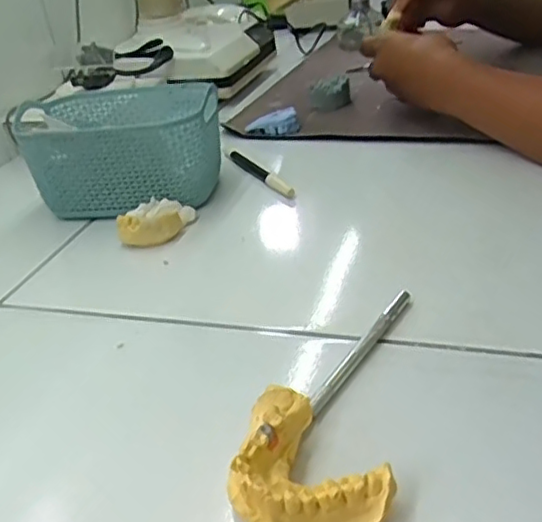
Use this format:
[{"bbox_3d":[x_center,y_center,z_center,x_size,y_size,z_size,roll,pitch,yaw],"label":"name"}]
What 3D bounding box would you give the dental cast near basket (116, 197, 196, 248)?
[{"bbox_3d":[-0.092,-0.033,0.505,0.048,0.021,0.049,0,31,14],"label":"dental cast near basket"}]

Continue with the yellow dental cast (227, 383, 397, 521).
[{"bbox_3d":[0.016,0.087,0.273,0.064,0.031,0.068,-8,30,0],"label":"yellow dental cast"}]

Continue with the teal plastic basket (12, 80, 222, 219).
[{"bbox_3d":[-0.130,-0.102,0.565,0.171,0.076,0.121,-2,31,11],"label":"teal plastic basket"}]

